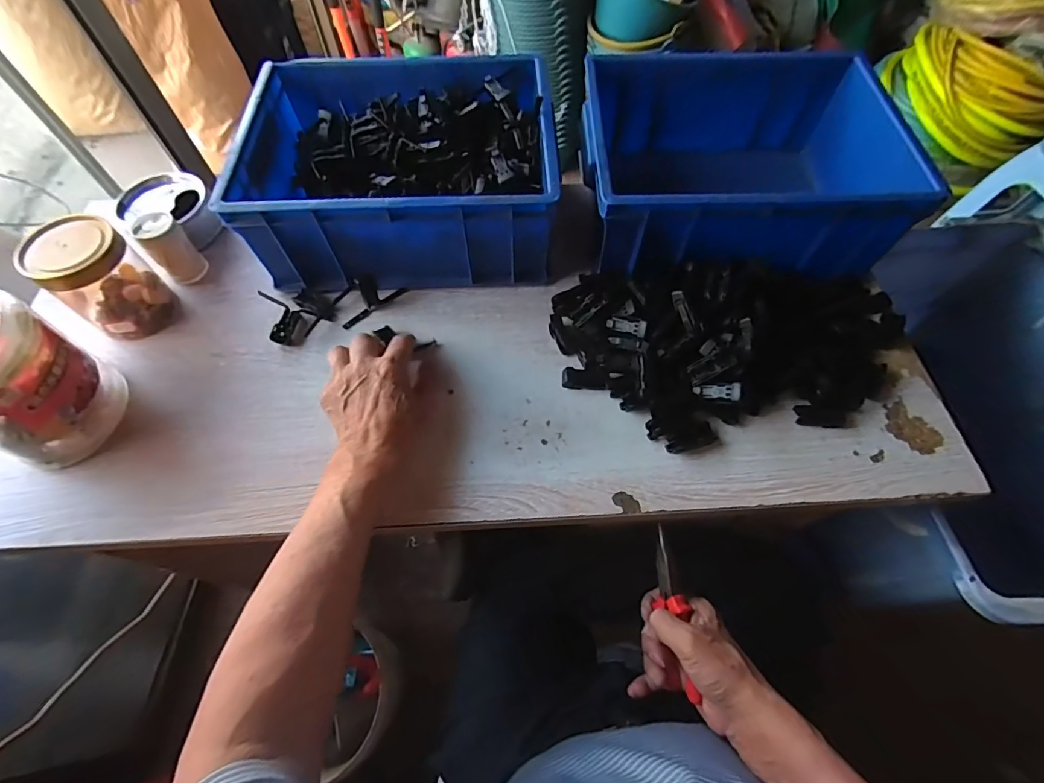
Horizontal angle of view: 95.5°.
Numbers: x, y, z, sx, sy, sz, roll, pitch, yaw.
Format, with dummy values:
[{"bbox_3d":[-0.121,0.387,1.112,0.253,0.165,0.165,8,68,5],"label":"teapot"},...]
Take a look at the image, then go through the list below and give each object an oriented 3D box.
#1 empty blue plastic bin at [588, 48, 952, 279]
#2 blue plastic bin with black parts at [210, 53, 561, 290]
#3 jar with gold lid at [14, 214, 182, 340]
[{"bbox_3d":[0.243,-0.258,0.575,0.325,0.156,0.276,2,61,1],"label":"empty blue plastic bin"},{"bbox_3d":[-0.137,-0.263,0.574,0.330,0.132,0.254,-3,61,-2],"label":"blue plastic bin with black parts"},{"bbox_3d":[-0.439,-0.119,0.496,0.077,0.116,0.083,0,61,0],"label":"jar with gold lid"}]

